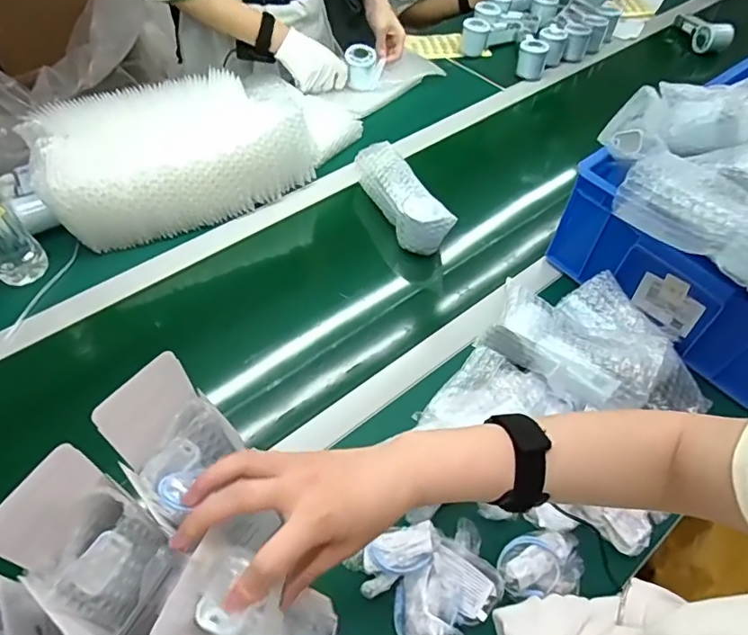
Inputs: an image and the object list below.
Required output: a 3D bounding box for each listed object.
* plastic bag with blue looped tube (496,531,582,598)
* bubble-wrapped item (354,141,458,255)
[{"bbox_3d":[0.165,0.244,0.521,0.085,0.013,0.056,1,54,-3],"label":"plastic bag with blue looped tube"},{"bbox_3d":[0.041,-0.186,0.795,0.061,0.064,0.213,-20,58,-17],"label":"bubble-wrapped item"}]

